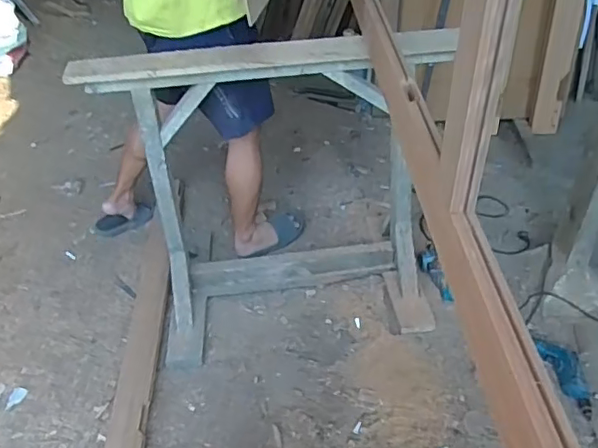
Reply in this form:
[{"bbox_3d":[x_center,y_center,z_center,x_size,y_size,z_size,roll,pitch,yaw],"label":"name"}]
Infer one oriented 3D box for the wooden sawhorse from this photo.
[{"bbox_3d":[-0.084,-0.066,1.673,0.946,0.853,0.463,-7,40,-8],"label":"wooden sawhorse"}]

